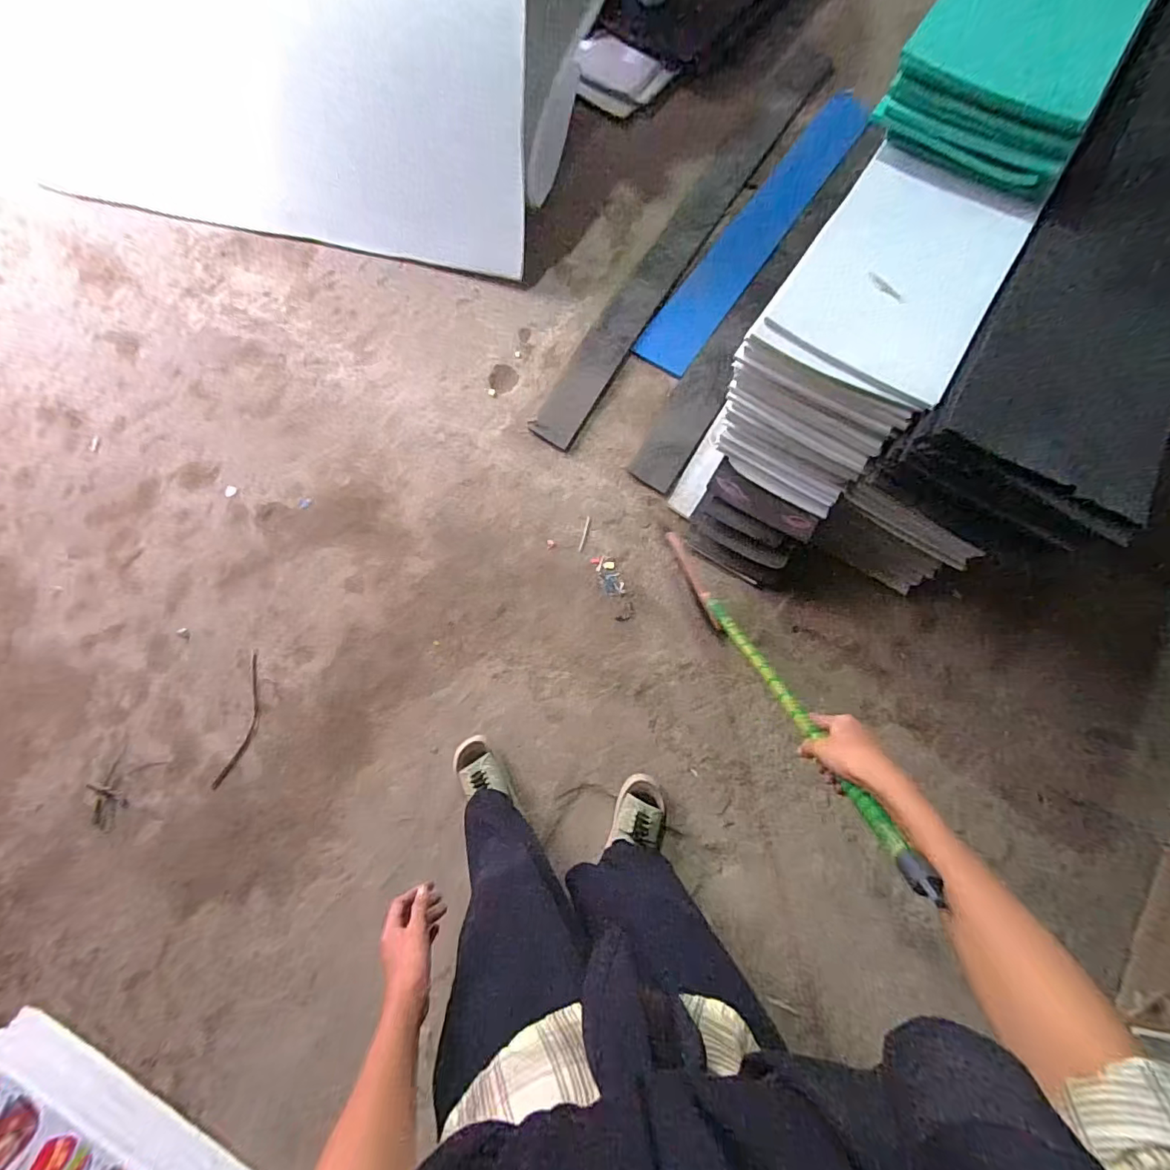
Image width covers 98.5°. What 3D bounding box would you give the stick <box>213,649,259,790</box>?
[{"bbox_3d":[-0.768,0.306,1.140,0.051,0.018,0.298,11,77,2],"label":"stick"}]

